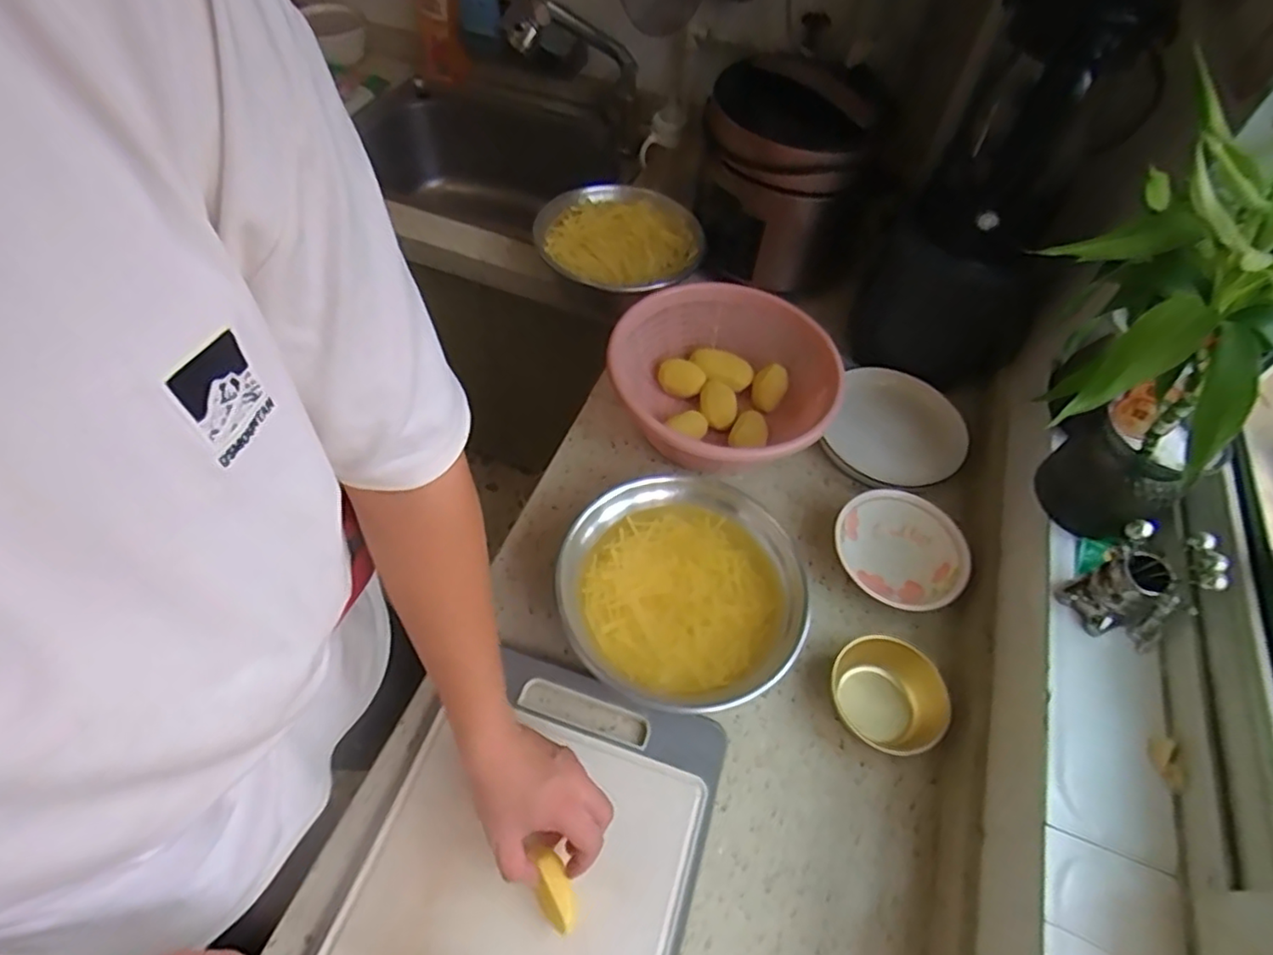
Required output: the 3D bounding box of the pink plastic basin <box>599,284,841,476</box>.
[{"bbox_3d":[0.094,-0.117,0.839,0.270,0.126,0.258,1,56,-2],"label":"pink plastic basin"}]

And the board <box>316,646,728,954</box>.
[{"bbox_3d":[-0.105,0.376,0.540,0.280,0.019,0.424,19,56,8],"label":"board"}]

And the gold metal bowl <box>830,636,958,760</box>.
[{"bbox_3d":[0.258,0.224,0.663,0.100,0.045,0.114,-30,63,-23],"label":"gold metal bowl"}]

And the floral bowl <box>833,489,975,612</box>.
[{"bbox_3d":[0.303,0.092,0.755,0.147,0.052,0.142,3,55,-4],"label":"floral bowl"}]

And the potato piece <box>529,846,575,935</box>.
[{"bbox_3d":[-0.068,0.342,0.534,0.026,0.015,0.064,-18,65,-17],"label":"potato piece"}]

